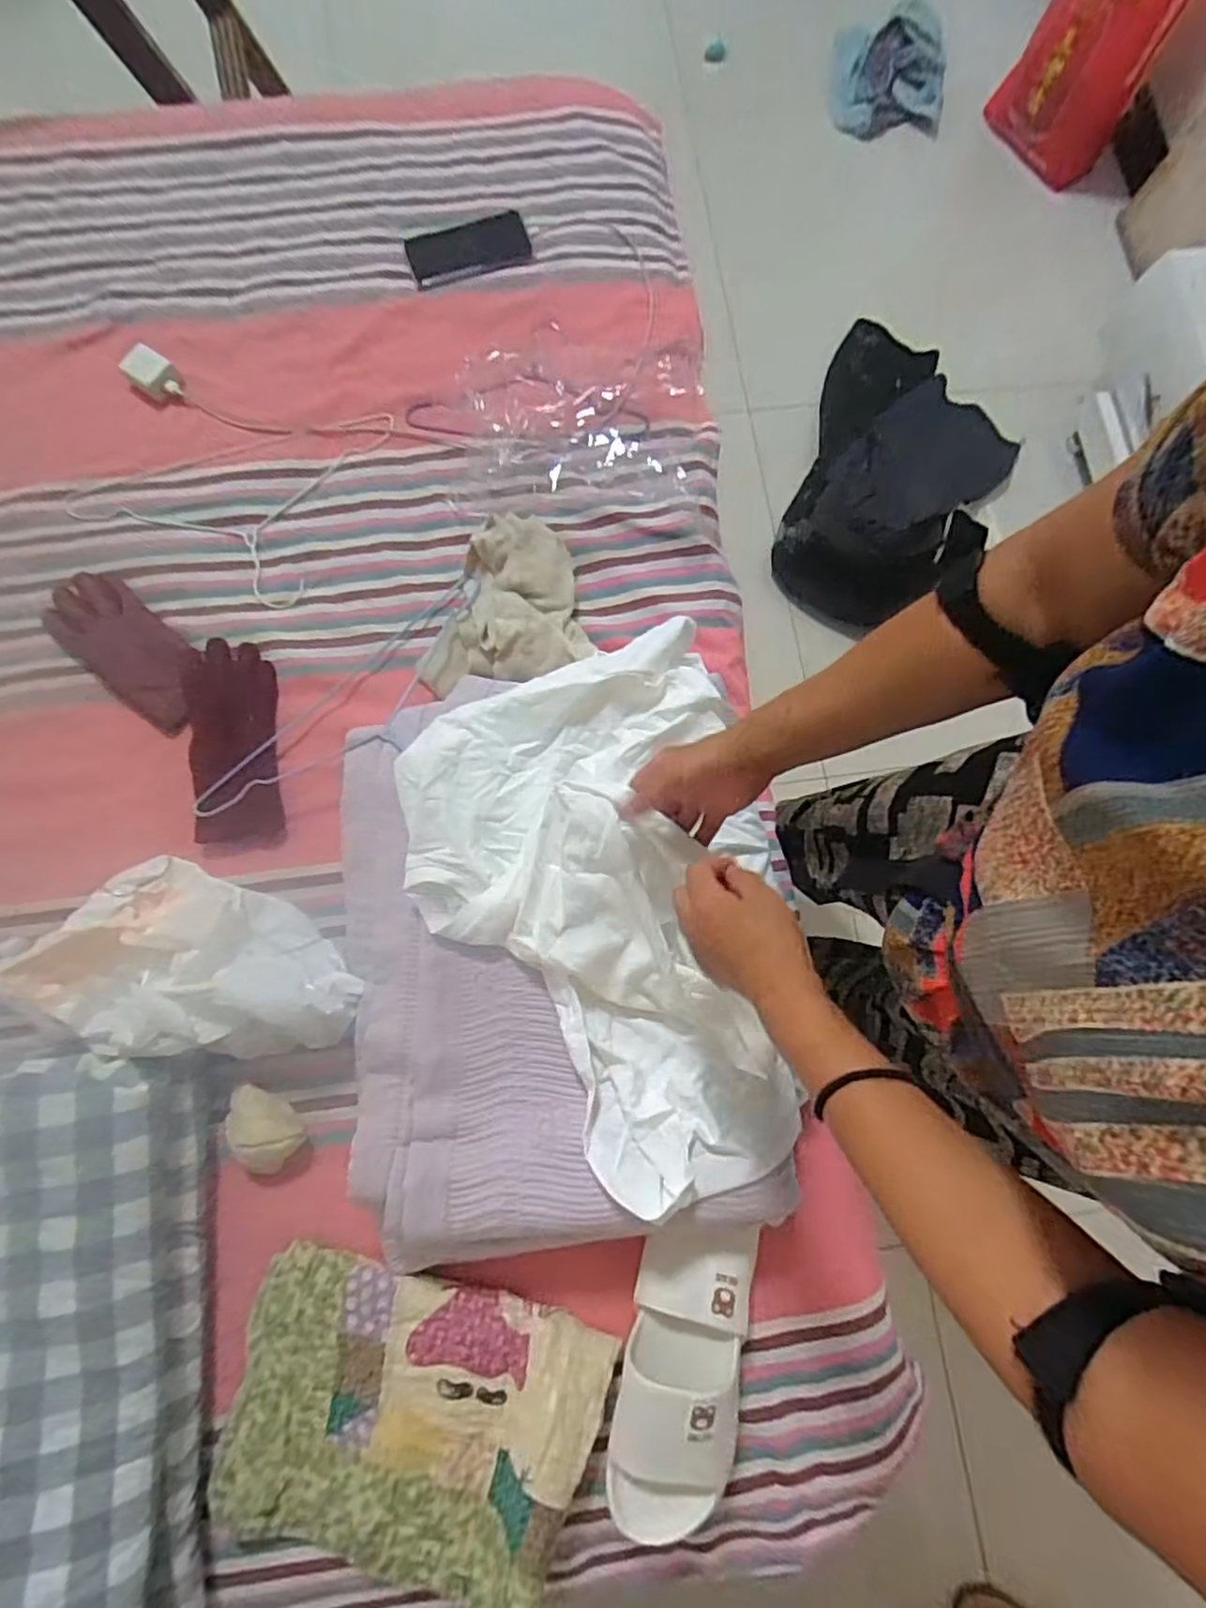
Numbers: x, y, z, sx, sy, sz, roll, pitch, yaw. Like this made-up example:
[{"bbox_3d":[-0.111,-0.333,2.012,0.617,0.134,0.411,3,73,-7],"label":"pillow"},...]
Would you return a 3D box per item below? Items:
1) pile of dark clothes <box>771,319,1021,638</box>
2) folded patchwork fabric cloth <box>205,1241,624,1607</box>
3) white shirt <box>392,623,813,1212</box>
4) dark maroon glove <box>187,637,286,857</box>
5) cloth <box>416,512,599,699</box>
[{"bbox_3d":[0.609,-0.670,1.371,0.422,0.074,0.719,23,79,2],"label":"pile of dark clothes"},{"bbox_3d":[-0.173,0.549,0.578,0.323,0.049,0.227,15,76,5],"label":"folded patchwork fabric cloth"},{"bbox_3d":[0.003,0.097,0.591,0.315,0.105,0.474,-15,76,-3],"label":"white shirt"},{"bbox_3d":[-0.409,-0.066,0.729,0.097,0.028,0.235,-13,76,-2],"label":"dark maroon glove"},{"bbox_3d":[-0.121,-0.221,0.745,0.193,0.057,0.208,-14,76,-2],"label":"cloth"}]

